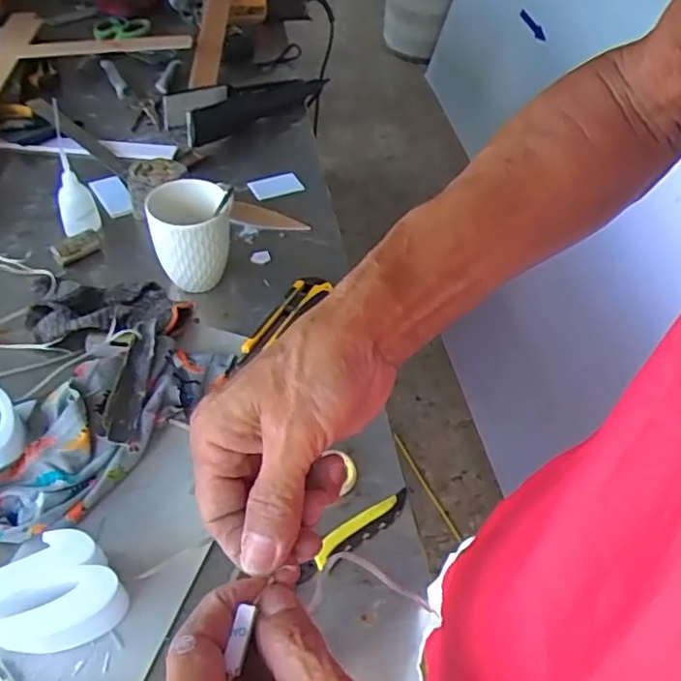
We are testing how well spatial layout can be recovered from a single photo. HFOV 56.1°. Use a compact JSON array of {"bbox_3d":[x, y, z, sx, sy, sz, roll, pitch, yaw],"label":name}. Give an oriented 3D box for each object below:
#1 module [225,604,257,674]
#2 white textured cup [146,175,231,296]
[{"bbox_3d":[-0.040,0.120,0.257,0.007,0.004,0.026,9,60,2],"label":"module"},{"bbox_3d":[-0.161,-0.110,0.693,0.085,0.107,0.079,-10,49,-16],"label":"white textured cup"}]

